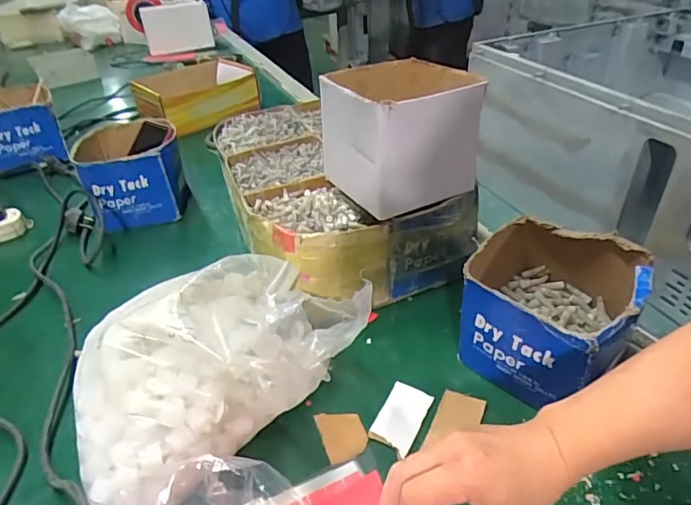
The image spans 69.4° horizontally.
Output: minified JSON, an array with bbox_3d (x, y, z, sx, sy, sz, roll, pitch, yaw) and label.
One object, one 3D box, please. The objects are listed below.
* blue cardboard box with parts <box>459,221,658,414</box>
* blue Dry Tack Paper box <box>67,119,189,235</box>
[{"bbox_3d":[0.197,0.059,0.484,0.138,0.122,0.138,28,47,37],"label":"blue cardboard box with parts"},{"bbox_3d":[-0.338,-0.128,0.803,0.152,0.117,0.150,-12,37,-11],"label":"blue Dry Tack Paper box"}]

